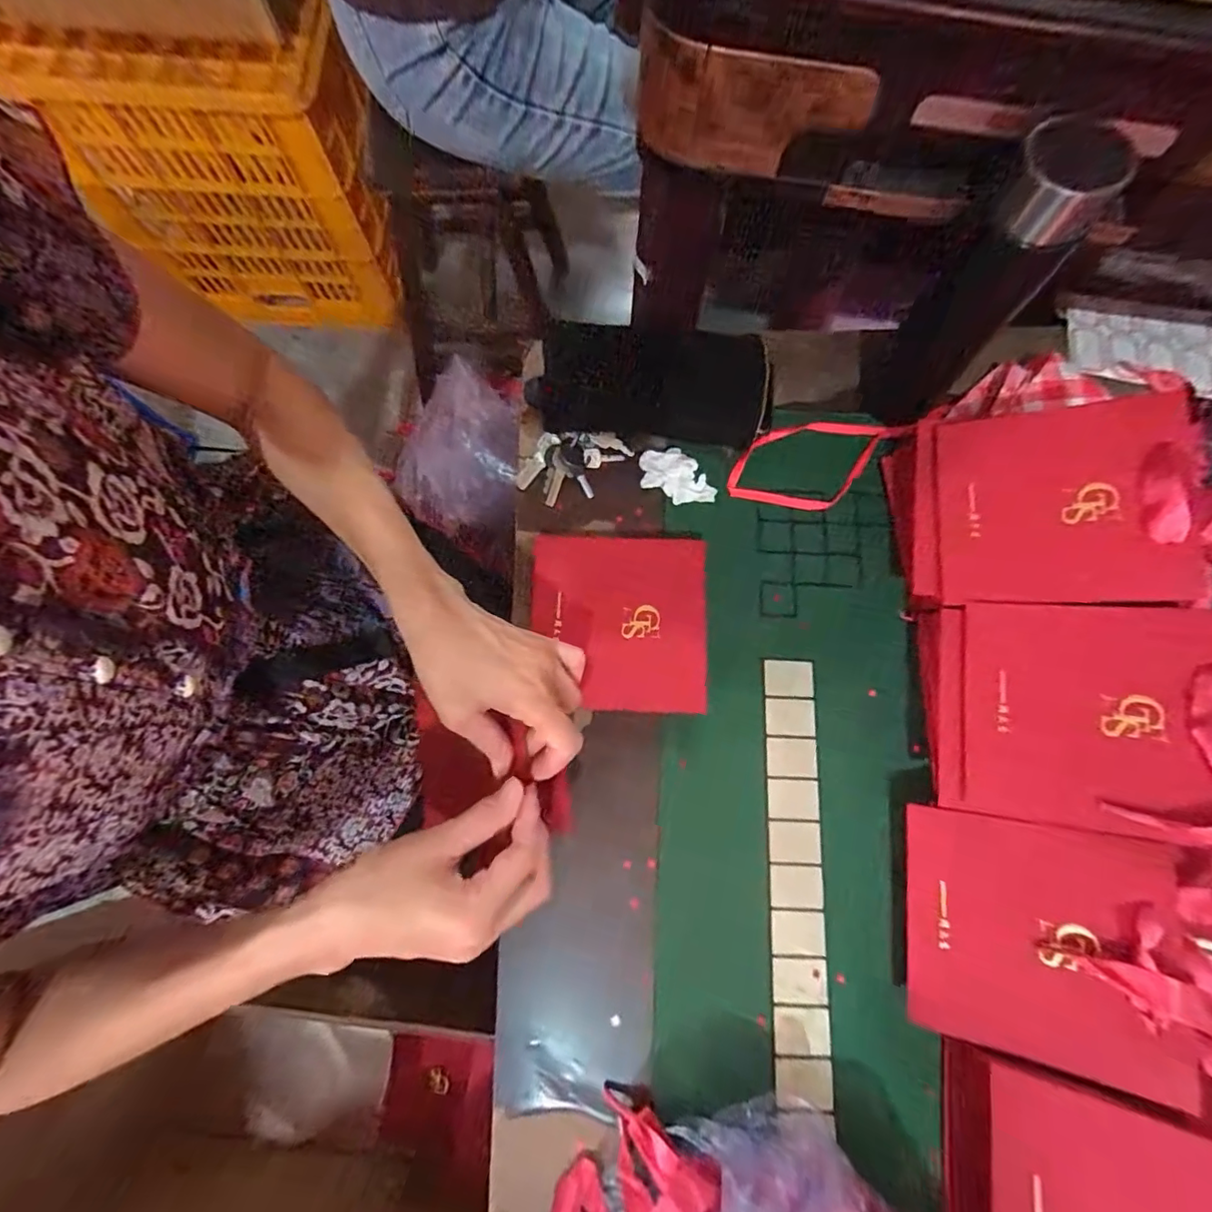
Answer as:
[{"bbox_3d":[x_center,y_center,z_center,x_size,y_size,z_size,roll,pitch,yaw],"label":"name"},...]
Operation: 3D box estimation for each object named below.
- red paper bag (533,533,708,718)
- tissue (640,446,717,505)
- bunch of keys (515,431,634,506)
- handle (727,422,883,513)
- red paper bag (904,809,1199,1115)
[{"bbox_3d":[0.009,0.013,0.427,0.139,0.025,0.139,3,77,-1],"label":"red paper bag"},{"bbox_3d":[0.063,-0.112,0.456,0.068,0.028,0.039,30,78,5],"label":"tissue"},{"bbox_3d":[-0.029,-0.125,0.470,0.101,0.020,0.057,-12,78,-4],"label":"bunch of keys"},{"bbox_3d":[0.176,-0.129,0.469,0.124,0.017,0.088,11,77,1],"label":"handle"},{"bbox_3d":[0.273,0.213,0.338,0.138,0.008,0.141,-1,80,32],"label":"red paper bag"}]

